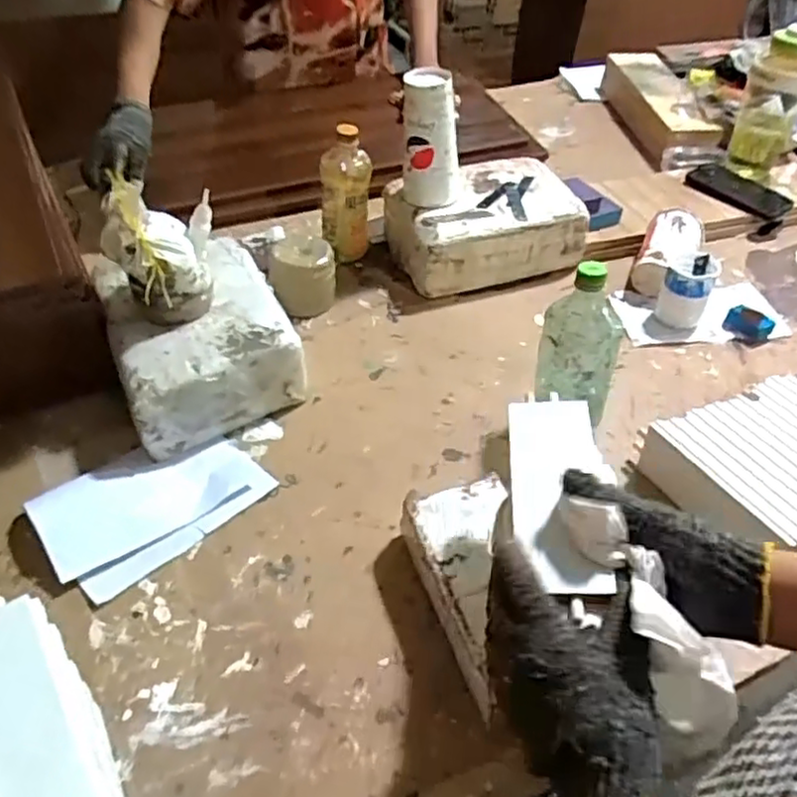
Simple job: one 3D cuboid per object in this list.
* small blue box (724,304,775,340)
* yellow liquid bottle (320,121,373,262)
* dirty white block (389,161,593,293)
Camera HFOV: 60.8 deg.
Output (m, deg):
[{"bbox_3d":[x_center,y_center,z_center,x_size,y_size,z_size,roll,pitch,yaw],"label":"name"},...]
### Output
[{"bbox_3d":[0.473,-0.102,0.916,0.057,0.032,0.030,28,51,23],"label":"small blue box"},{"bbox_3d":[-0.078,-0.300,1.013,0.075,0.197,0.089,-4,41,-3],"label":"yellow liquid bottle"},{"bbox_3d":[0.129,-0.264,1.038,0.271,0.105,0.191,-14,42,-14],"label":"dirty white block"}]

